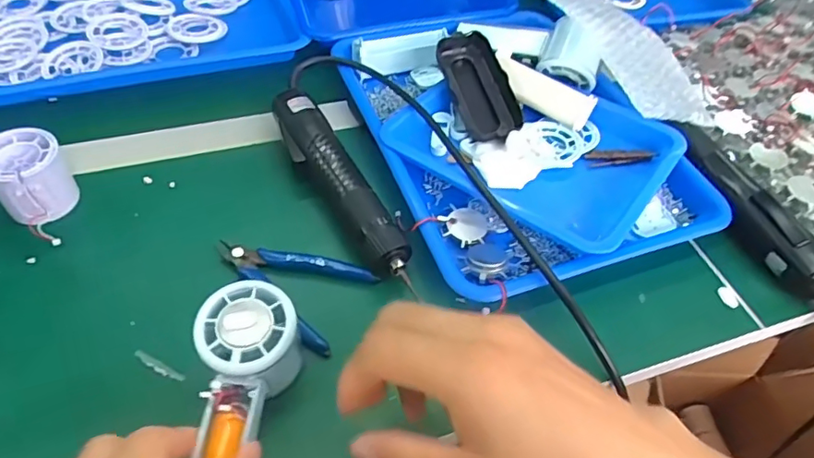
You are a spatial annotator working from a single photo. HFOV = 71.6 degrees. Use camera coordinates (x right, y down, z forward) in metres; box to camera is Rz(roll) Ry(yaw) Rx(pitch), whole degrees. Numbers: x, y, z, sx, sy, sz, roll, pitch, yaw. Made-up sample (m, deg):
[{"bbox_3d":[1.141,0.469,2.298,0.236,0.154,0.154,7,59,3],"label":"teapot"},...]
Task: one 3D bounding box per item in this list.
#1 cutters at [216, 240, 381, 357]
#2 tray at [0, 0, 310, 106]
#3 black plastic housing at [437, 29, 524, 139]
[{"bbox_3d":[-0.088,0.036,0.414,0.116,0.012,0.073,25,53,16],"label":"cutters"},{"bbox_3d":[-0.305,-0.253,0.636,0.325,0.030,0.280,-14,53,-16],"label":"tray"},{"bbox_3d":[0.066,-0.130,0.524,0.049,0.031,0.114,-14,70,-16],"label":"black plastic housing"}]

